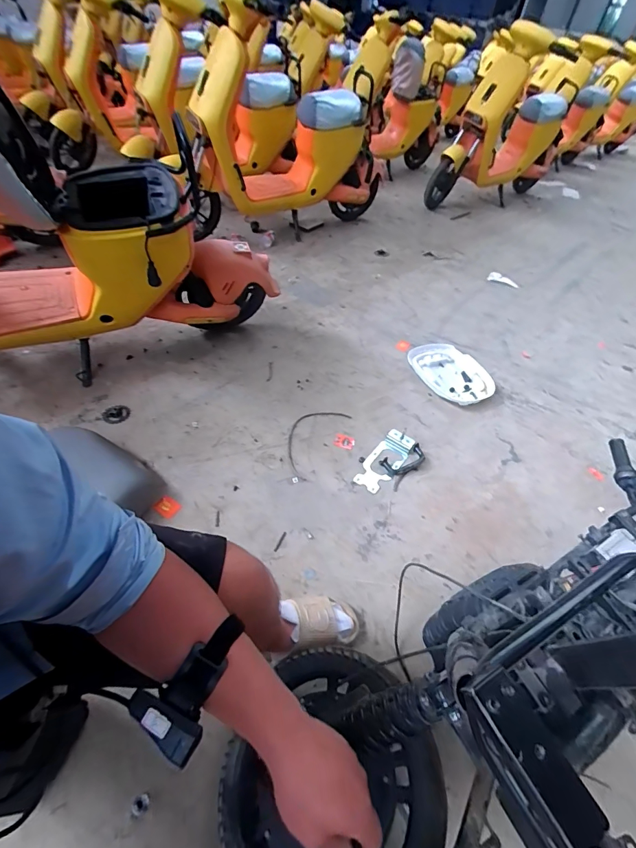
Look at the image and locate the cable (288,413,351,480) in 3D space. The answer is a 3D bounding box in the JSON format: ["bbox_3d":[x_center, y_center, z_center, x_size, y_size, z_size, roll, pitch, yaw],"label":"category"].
[{"bbox_3d":[-0.023,0.041,1.308,0.152,0.011,0.327,25,50,19],"label":"cable"}]

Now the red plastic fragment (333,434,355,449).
[{"bbox_3d":[0.089,0.060,1.306,0.069,0.004,0.055,17,48,8],"label":"red plastic fragment"}]

